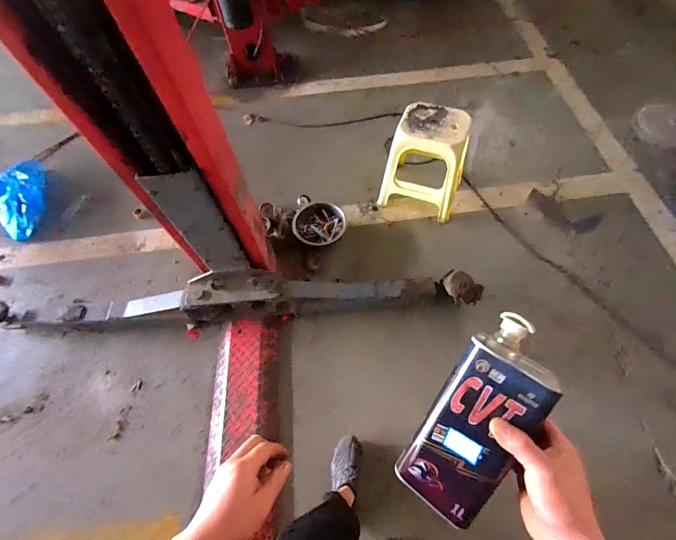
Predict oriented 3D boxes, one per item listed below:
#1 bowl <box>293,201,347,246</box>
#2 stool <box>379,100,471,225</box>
[{"bbox_3d":[-0.094,-0.239,1.692,0.272,0.074,0.250,24,66,15],"label":"bowl"},{"bbox_3d":[0.440,-0.533,1.622,0.376,0.422,0.300,18,64,12],"label":"stool"}]

